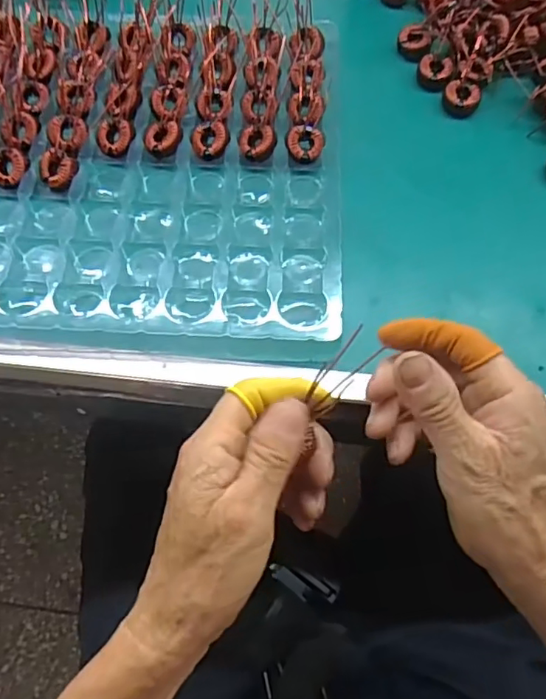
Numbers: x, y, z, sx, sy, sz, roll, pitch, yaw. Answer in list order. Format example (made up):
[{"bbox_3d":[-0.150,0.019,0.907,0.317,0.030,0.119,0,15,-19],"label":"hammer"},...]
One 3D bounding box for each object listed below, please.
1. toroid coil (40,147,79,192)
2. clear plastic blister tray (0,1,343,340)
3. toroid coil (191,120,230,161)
[{"bbox_3d":[-0.150,-0.126,0.385,0.030,0.015,0.023,40,71,15],"label":"toroid coil"},{"bbox_3d":[-0.095,-0.131,0.388,0.281,0.030,0.274,3,66,0],"label":"clear plastic blister tray"},{"bbox_3d":[-0.045,-0.153,0.398,0.027,0.015,0.025,0,66,-1],"label":"toroid coil"}]

